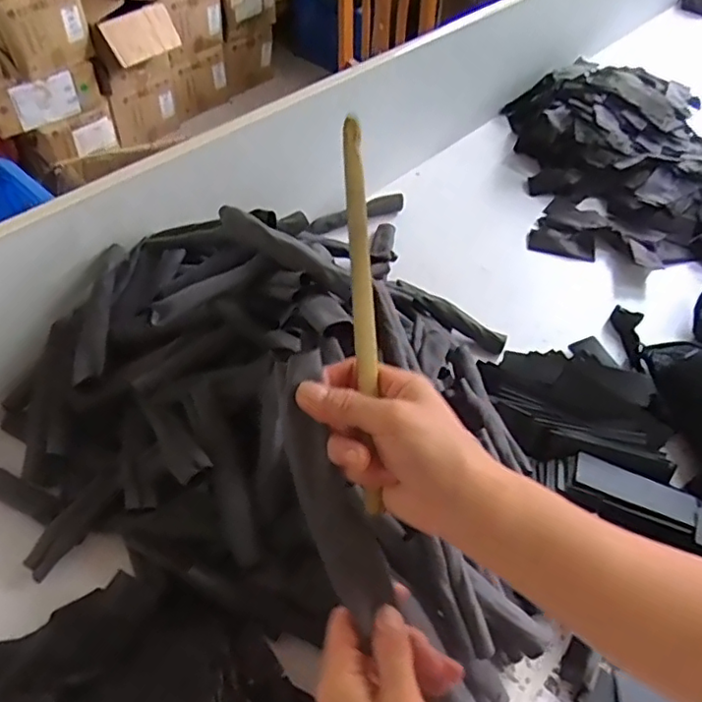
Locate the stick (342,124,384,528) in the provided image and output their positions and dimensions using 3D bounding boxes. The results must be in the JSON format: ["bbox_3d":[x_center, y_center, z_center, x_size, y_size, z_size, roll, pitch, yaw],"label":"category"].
[{"bbox_3d":[0.008,-0.030,0.393,0.013,0.019,0.262,-2,80,-7],"label":"stick"}]

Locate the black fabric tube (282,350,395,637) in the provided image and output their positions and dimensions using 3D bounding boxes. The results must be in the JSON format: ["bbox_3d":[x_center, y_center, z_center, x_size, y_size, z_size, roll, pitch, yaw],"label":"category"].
[{"bbox_3d":[-0.012,0.086,0.369,0.038,0.014,0.167,-19,92,-19],"label":"black fabric tube"}]

